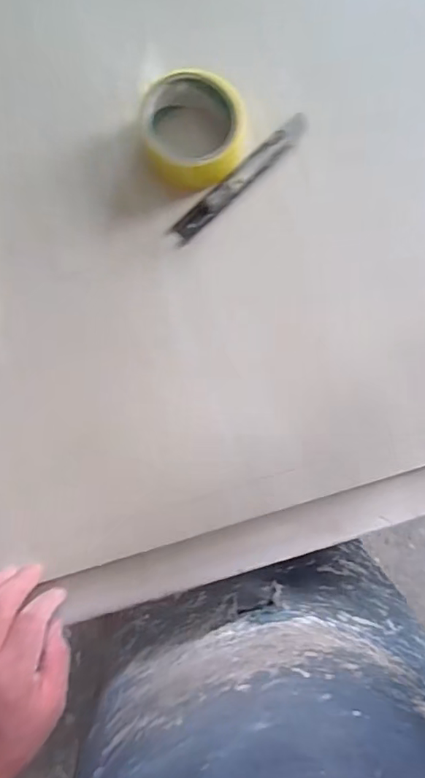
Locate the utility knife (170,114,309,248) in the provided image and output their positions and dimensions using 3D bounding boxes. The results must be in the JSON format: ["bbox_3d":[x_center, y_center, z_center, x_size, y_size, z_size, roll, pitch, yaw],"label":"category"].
[{"bbox_3d":[0.027,-0.193,0.473,0.020,0.006,0.164,44,84,1],"label":"utility knife"}]

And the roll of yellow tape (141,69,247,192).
[{"bbox_3d":[-0.016,-0.223,0.454,0.088,0.043,0.086,0,85,-3],"label":"roll of yellow tape"}]

